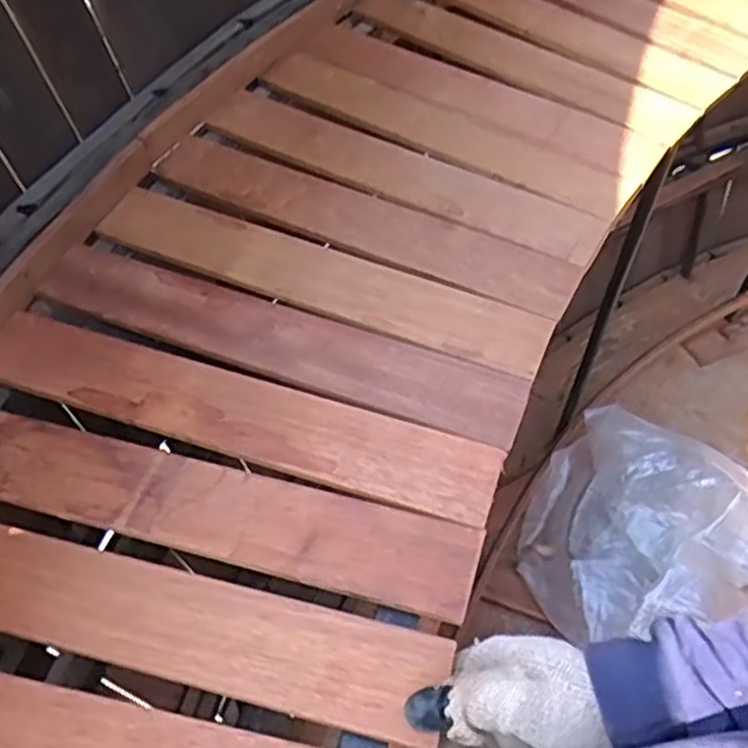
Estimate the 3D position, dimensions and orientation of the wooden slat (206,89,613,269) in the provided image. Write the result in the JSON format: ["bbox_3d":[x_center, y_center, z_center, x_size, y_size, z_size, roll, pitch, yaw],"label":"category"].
[{"bbox_3d":[0.020,-0.200,0.719,0.413,0.009,0.071,28,60,18],"label":"wooden slat"}]

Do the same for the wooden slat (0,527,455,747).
[{"bbox_3d":[-0.161,0.154,0.475,0.407,0.010,0.069,11,54,10],"label":"wooden slat"}]

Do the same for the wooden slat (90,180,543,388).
[{"bbox_3d":[-0.054,-0.089,0.651,0.418,0.012,0.072,21,58,15],"label":"wooden slat"}]

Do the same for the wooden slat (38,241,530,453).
[{"bbox_3d":[-0.084,-0.032,0.603,0.413,0.008,0.071,19,58,13],"label":"wooden slat"}]

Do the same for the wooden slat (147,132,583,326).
[{"bbox_3d":[-0.015,-0.150,0.687,0.413,0.011,0.080,26,60,17],"label":"wooden slat"}]

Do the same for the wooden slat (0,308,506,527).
[{"bbox_3d":[-0.111,0.027,0.565,0.411,0.015,0.071,17,57,12],"label":"wooden slat"}]

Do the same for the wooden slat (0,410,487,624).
[{"bbox_3d":[-0.135,0.090,0.523,0.412,0.015,0.064,13,57,9],"label":"wooden slat"}]

